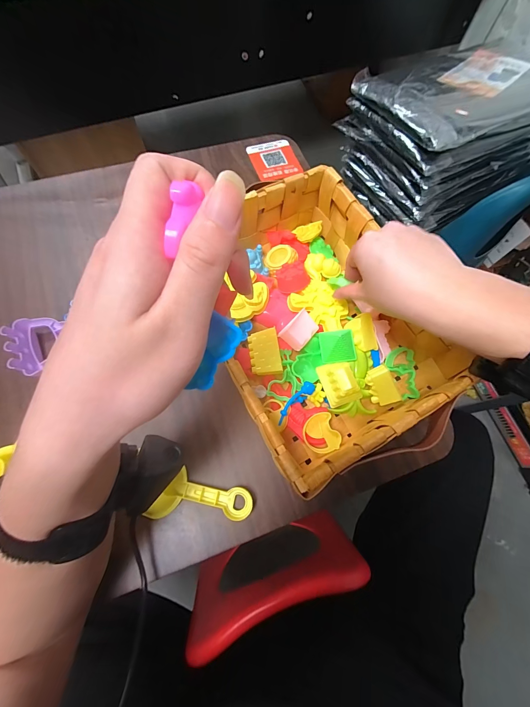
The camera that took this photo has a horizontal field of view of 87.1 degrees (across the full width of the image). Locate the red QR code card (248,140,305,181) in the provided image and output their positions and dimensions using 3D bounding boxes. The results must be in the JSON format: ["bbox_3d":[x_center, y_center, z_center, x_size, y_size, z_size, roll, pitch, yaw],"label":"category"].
[{"bbox_3d":[0.017,-0.344,0.497,0.081,0.004,0.092,-16,73,-8],"label":"red QR code card"}]

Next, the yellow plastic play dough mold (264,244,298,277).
[{"bbox_3d":[0.022,-0.134,0.393,0.045,0.023,0.032,-28,96,16],"label":"yellow plastic play dough mold"}]

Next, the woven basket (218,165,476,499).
[{"bbox_3d":[0.054,-0.043,0.344,0.236,0.098,0.310,-28,73,-11],"label":"woven basket"}]

